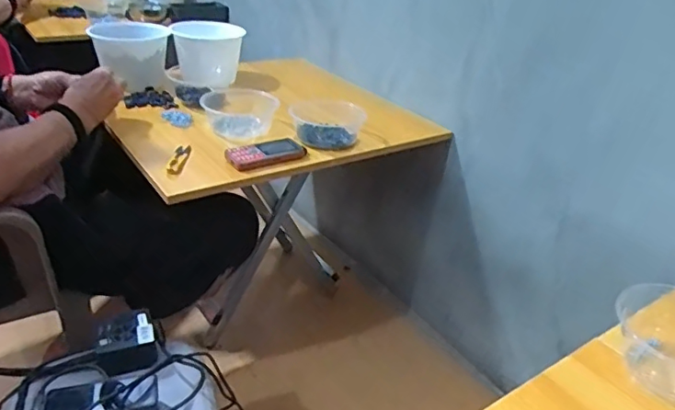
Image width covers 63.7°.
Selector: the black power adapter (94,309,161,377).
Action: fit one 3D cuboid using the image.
[{"bbox_3d":[-0.293,0.191,0.761,0.085,0.037,0.081,-9,33,-23],"label":"black power adapter"}]

